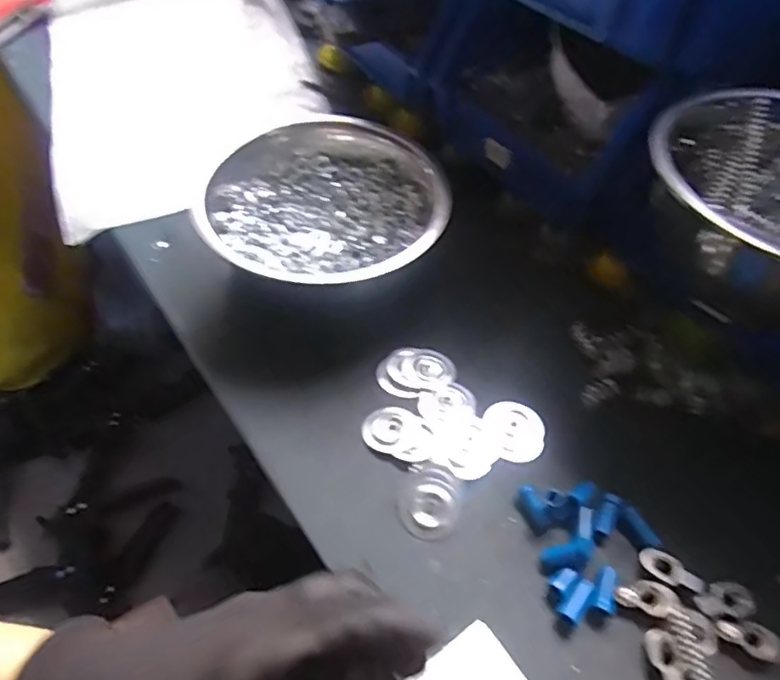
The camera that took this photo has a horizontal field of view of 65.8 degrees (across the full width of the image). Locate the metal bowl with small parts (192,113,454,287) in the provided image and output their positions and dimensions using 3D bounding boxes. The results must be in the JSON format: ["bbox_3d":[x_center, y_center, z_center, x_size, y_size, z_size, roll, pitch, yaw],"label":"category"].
[{"bbox_3d":[-0.051,-0.100,0.477,0.169,0.066,0.188,-24,57,-19],"label":"metal bowl with small parts"}]

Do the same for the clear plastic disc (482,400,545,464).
[{"bbox_3d":[0.084,0.061,0.409,0.041,0.004,0.044,5,53,-6],"label":"clear plastic disc"}]

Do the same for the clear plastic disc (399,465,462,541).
[{"bbox_3d":[0.025,0.100,0.374,0.036,0.009,0.045,11,53,6],"label":"clear plastic disc"}]

